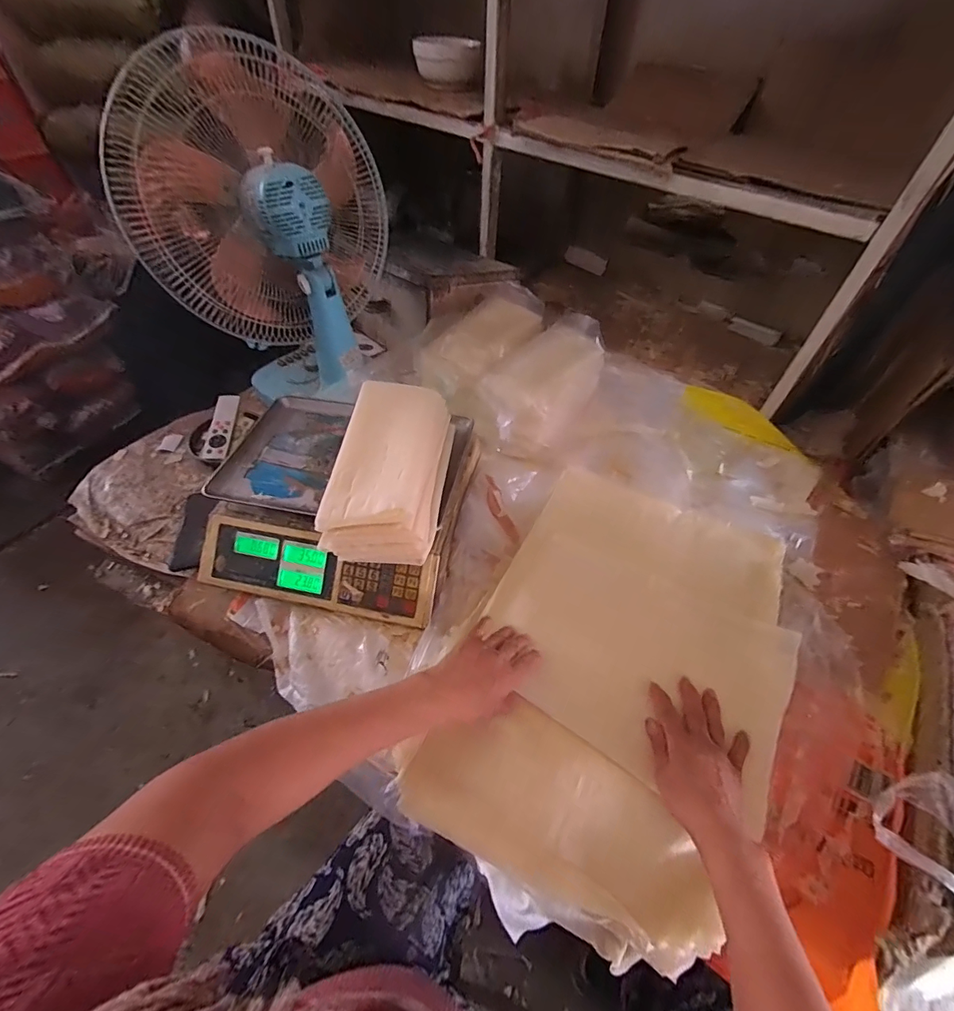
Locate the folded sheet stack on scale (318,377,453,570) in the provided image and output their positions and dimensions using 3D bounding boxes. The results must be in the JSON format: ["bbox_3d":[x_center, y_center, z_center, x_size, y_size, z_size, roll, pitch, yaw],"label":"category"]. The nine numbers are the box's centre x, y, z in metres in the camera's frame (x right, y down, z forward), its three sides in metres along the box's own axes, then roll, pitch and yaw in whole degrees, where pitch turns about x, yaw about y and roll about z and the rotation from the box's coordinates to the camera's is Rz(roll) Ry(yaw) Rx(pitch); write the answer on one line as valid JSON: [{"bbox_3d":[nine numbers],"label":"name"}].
[{"bbox_3d":[-0.104,-0.055,0.566,0.123,0.094,0.241,7,50,3],"label":"folded sheet stack on scale"}]

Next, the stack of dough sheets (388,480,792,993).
[{"bbox_3d":[0.175,0.181,0.549,0.345,0.050,0.515,24,54,17],"label":"stack of dough sheets"}]

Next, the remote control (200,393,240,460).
[{"bbox_3d":[-0.476,-0.152,0.828,0.046,0.016,0.149,0,63,-3],"label":"remote control"}]

